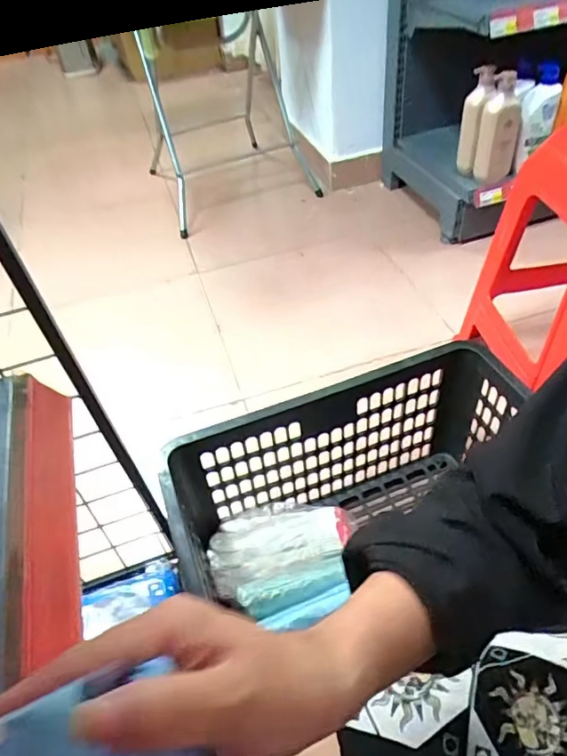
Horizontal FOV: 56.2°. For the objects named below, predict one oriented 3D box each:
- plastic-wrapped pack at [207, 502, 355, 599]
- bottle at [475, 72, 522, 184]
[{"bbox_3d":[-0.006,0.237,0.800,0.213,0.038,0.118,-13,45,-7],"label":"plastic-wrapped pack"},{"bbox_3d":[0.479,-0.550,1.174,0.068,0.220,0.061,28,54,30],"label":"bottle"}]

